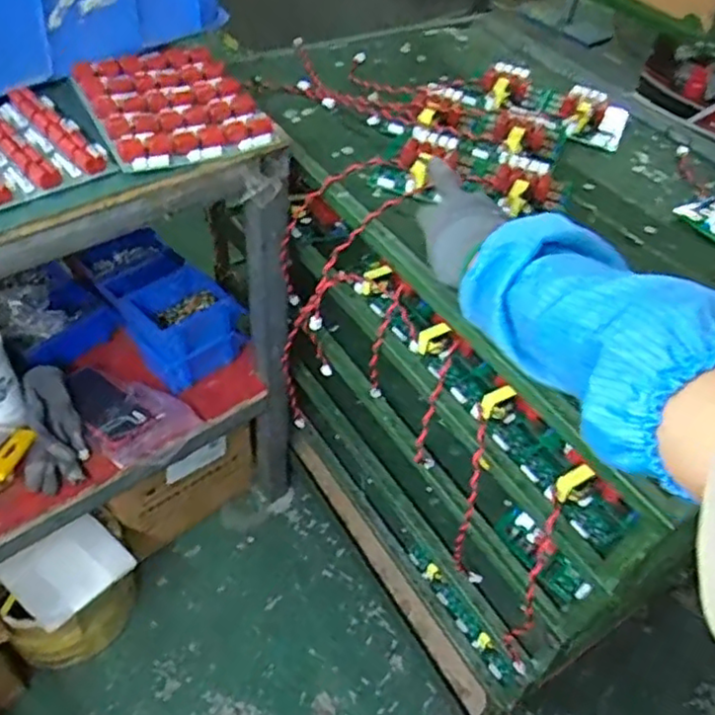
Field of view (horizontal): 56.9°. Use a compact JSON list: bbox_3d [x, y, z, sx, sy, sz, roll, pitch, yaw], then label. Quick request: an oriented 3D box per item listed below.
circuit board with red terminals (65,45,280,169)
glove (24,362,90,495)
[{"bbox_3d":[-0.206,-0.281,0.721,0.161,0.026,0.225,-20,52,-24],"label":"circuit board with red terminals"},{"bbox_3d":[-0.408,0.091,0.883,0.072,0.039,0.168,-11,70,-17],"label":"glove"}]

